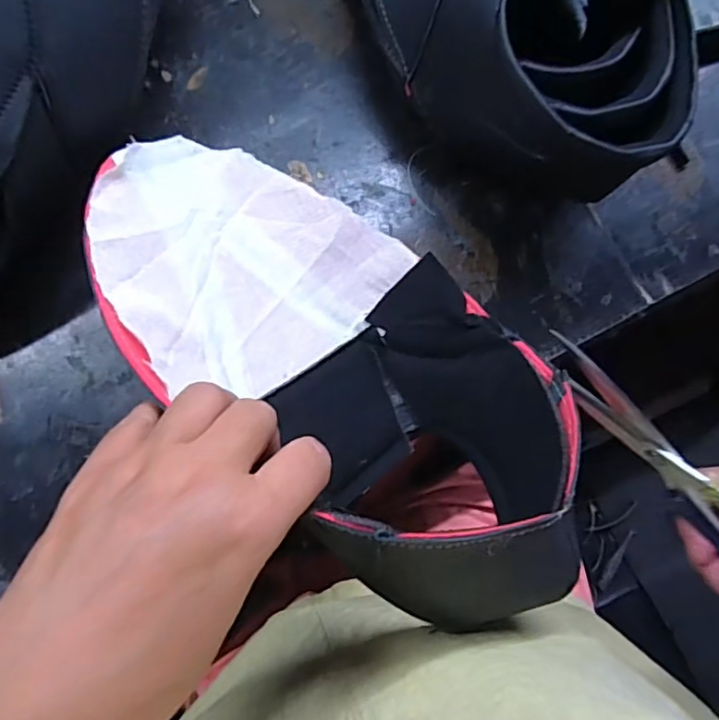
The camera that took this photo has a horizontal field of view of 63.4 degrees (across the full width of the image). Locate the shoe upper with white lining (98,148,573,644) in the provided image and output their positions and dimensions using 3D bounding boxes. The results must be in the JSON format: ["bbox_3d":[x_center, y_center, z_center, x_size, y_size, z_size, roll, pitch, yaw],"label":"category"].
[{"bbox_3d":[-0.012,-0.014,0.287,0.292,0.118,0.139,41,81,2],"label":"shoe upper with white lining"}]

